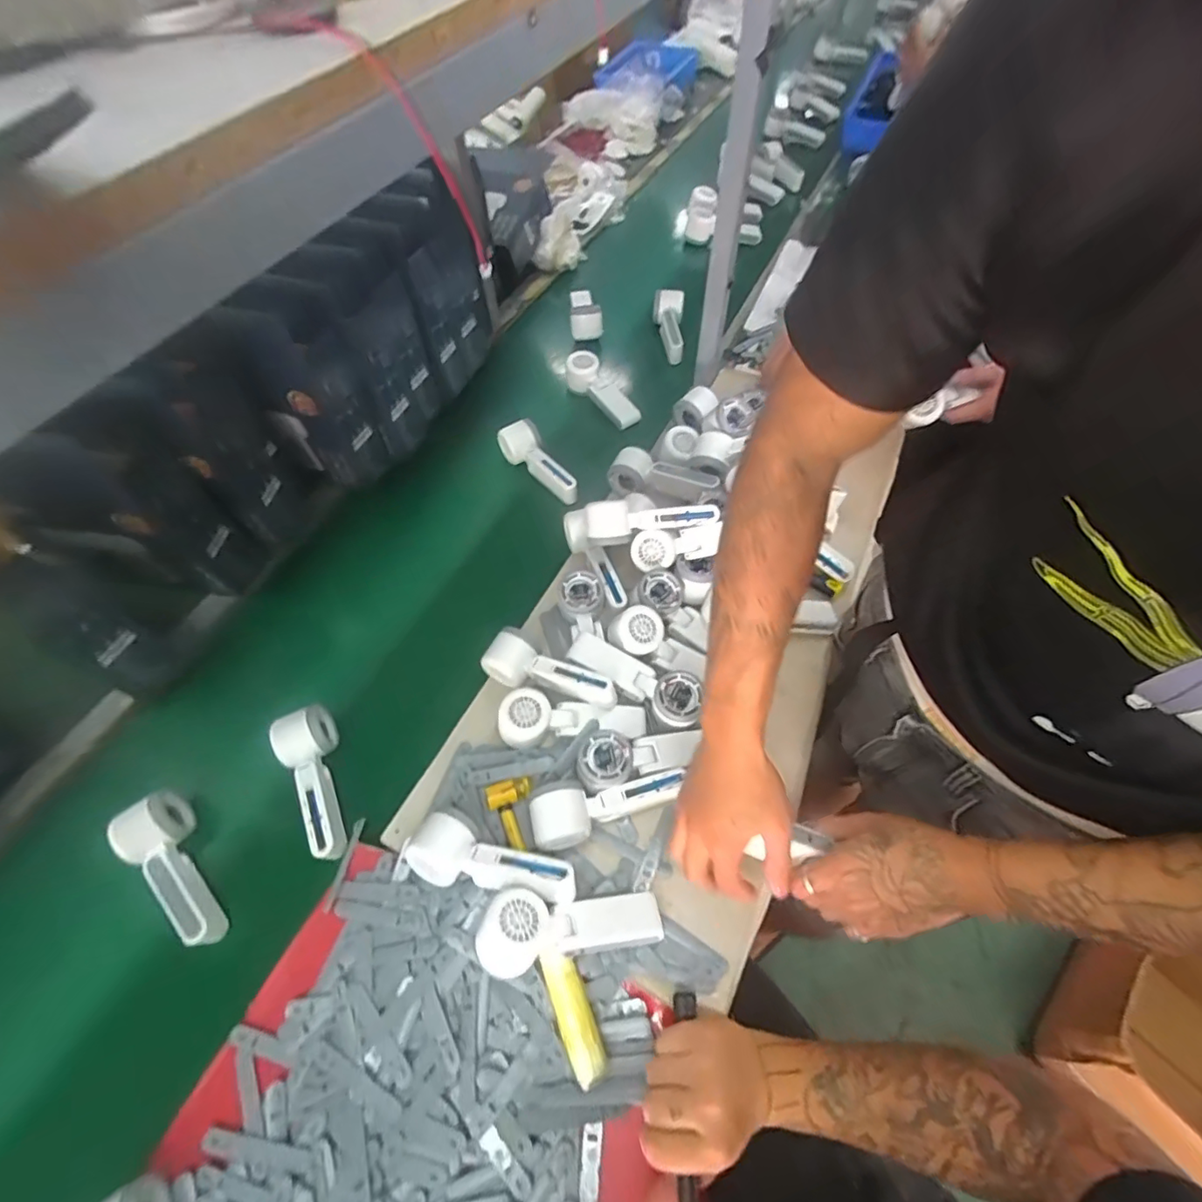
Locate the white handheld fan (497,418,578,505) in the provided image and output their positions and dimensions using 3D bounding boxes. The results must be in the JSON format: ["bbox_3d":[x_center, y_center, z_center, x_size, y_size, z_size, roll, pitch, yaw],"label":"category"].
[{"bbox_3d":[-0.100,-0.215,0.838,0.054,0.040,0.164,-30,63,-13],"label":"white handheld fan"}]

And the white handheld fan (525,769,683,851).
[{"bbox_3d":[0.007,0.208,0.567,0.165,0.052,0.058,-14,60,-5],"label":"white handheld fan"}]

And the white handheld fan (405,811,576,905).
[{"bbox_3d":[-0.104,0.252,0.533,0.168,0.047,0.064,10,61,9],"label":"white handheld fan"}]

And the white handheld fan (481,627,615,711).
[{"bbox_3d":[-0.062,0.093,0.642,0.160,0.054,0.061,29,66,18],"label":"white handheld fan"}]

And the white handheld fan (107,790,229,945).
[{"bbox_3d":[-0.435,0.276,0.563,0.052,0.064,0.165,-35,64,-15],"label":"white handheld fan"}]

